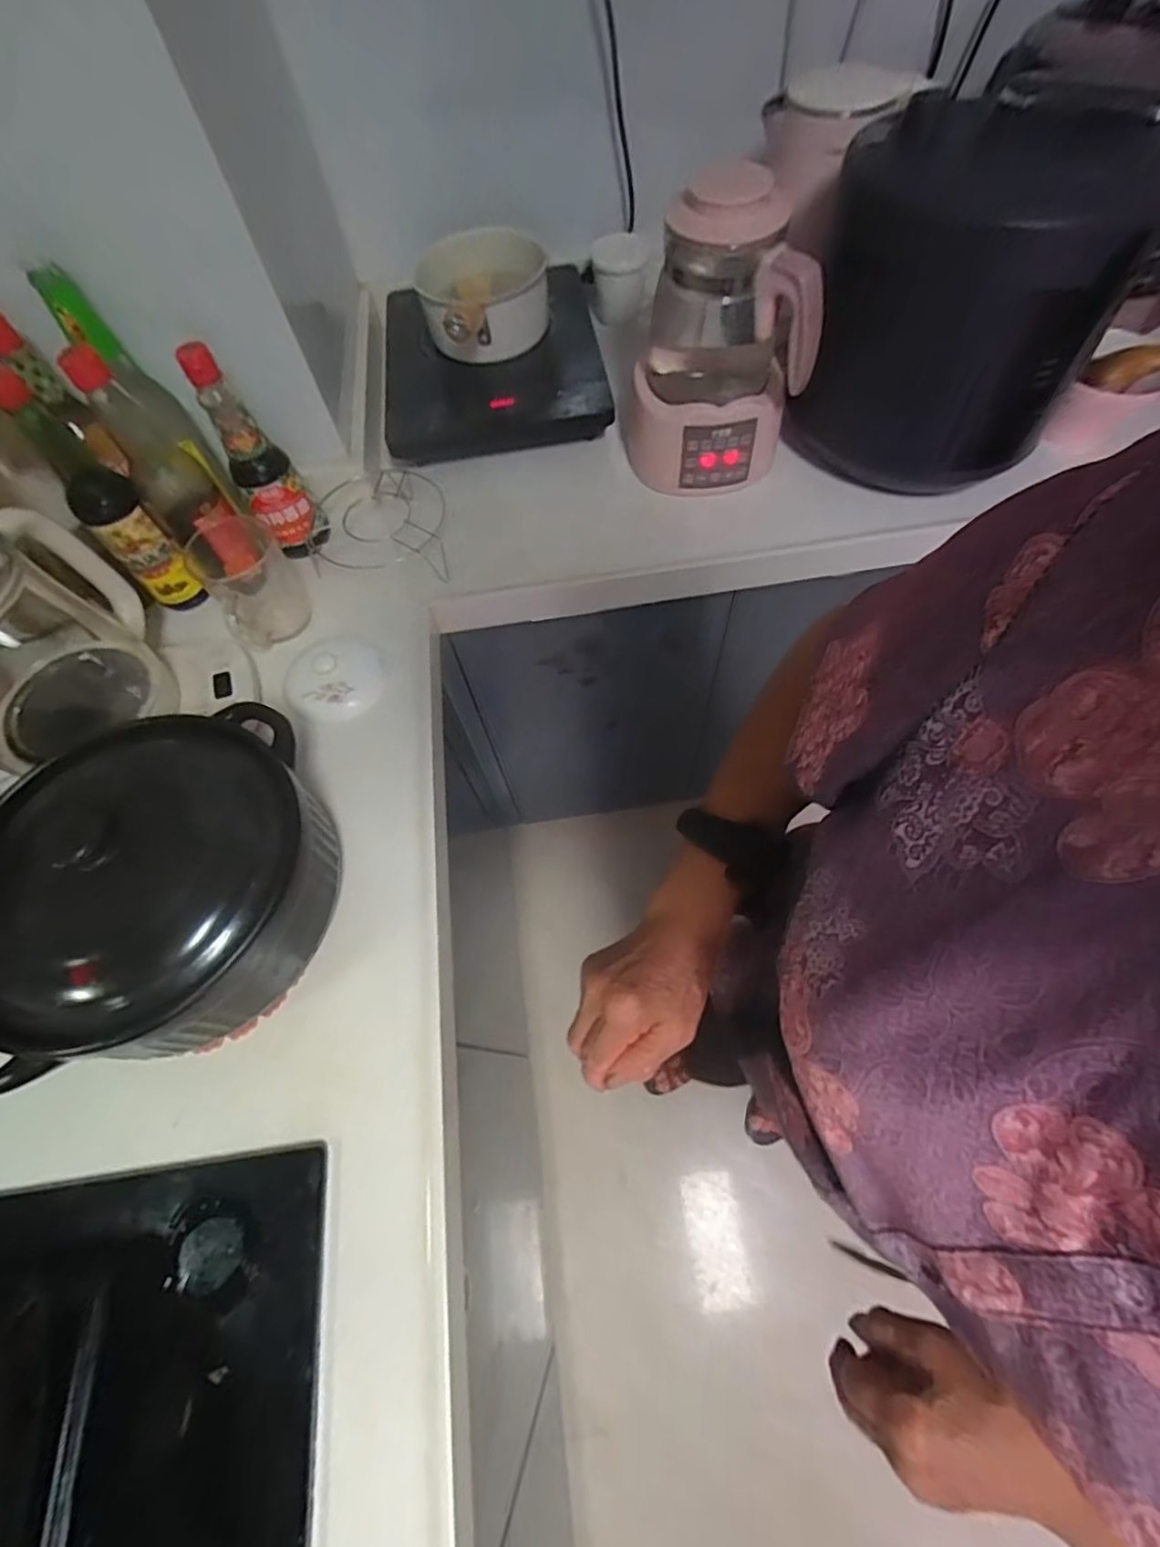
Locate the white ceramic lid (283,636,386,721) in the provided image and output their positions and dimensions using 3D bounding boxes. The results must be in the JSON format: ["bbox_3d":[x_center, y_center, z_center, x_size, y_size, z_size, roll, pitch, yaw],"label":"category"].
[{"bbox_3d":[-0.258,-0.106,0.625,0.104,0.028,0.109,14,65,11],"label":"white ceramic lid"}]

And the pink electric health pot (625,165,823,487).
[{"bbox_3d":[0.149,-0.462,0.642,0.177,0.271,0.171,-2,63,3],"label":"pink electric health pot"}]

